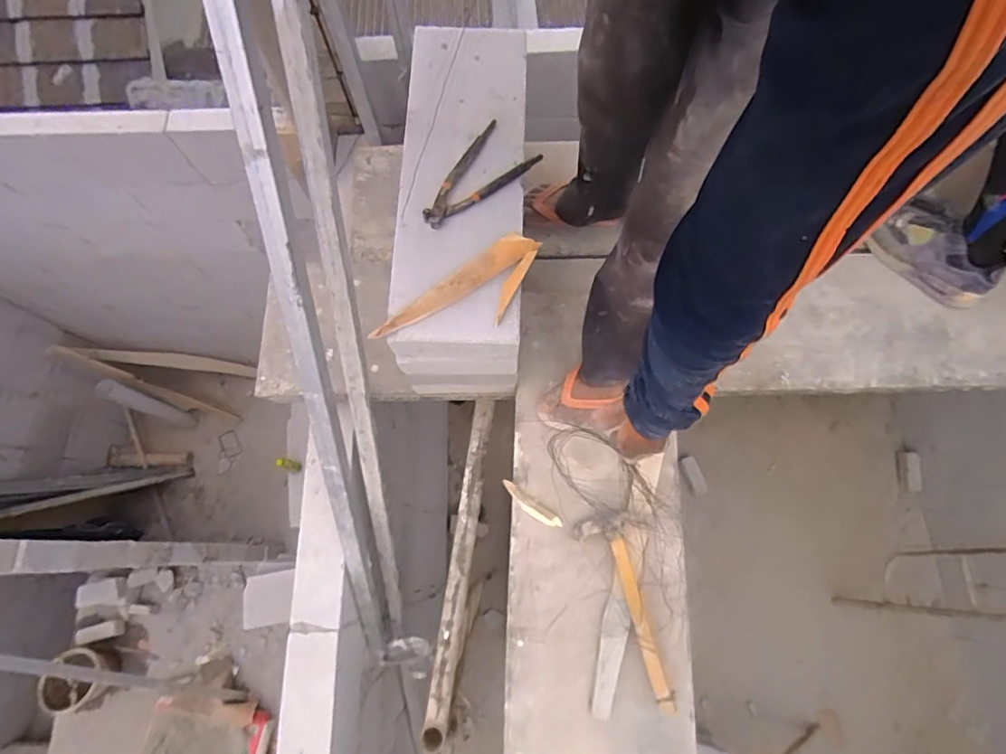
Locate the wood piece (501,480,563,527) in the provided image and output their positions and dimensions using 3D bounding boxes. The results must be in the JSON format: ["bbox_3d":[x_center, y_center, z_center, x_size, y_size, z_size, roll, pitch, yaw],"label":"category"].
[{"bbox_3d":[0.047,0.225,0.929,0.122,0.012,0.026,35,76,11],"label":"wood piece"}]

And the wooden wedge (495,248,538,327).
[{"bbox_3d":[0.014,-0.139,0.790,0.019,0.010,0.130,26,74,9],"label":"wooden wedge"}]

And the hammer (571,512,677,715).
[{"bbox_3d":[0.199,0.375,0.843,0.085,0.040,0.301,-14,72,-4],"label":"hammer"}]

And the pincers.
[{"bbox_3d":[-0.039,-0.313,0.843,0.107,0.015,0.213,35,75,11],"label":"pincers"}]

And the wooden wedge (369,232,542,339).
[{"bbox_3d":[-0.072,-0.139,0.794,0.279,0.009,0.043,-34,74,-10],"label":"wooden wedge"}]

